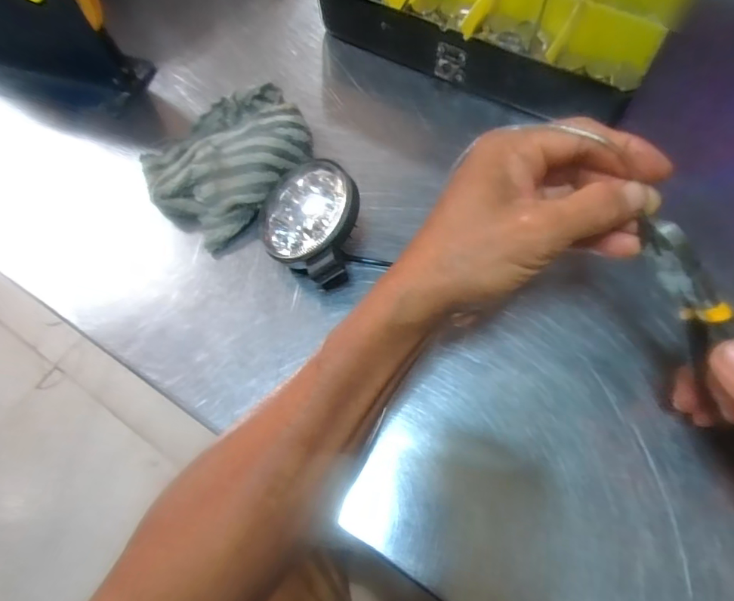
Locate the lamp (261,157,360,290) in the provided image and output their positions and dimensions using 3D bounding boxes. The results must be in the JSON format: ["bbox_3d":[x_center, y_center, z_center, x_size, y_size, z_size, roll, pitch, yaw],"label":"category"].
[{"bbox_3d":[-0.039,-0.056,0.329,0.072,0.055,0.090,-42,71,-15],"label":"lamp"}]

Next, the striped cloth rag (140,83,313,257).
[{"bbox_3d":[-0.113,-0.118,0.365,0.130,0.044,0.114,-38,70,-14],"label":"striped cloth rag"}]

